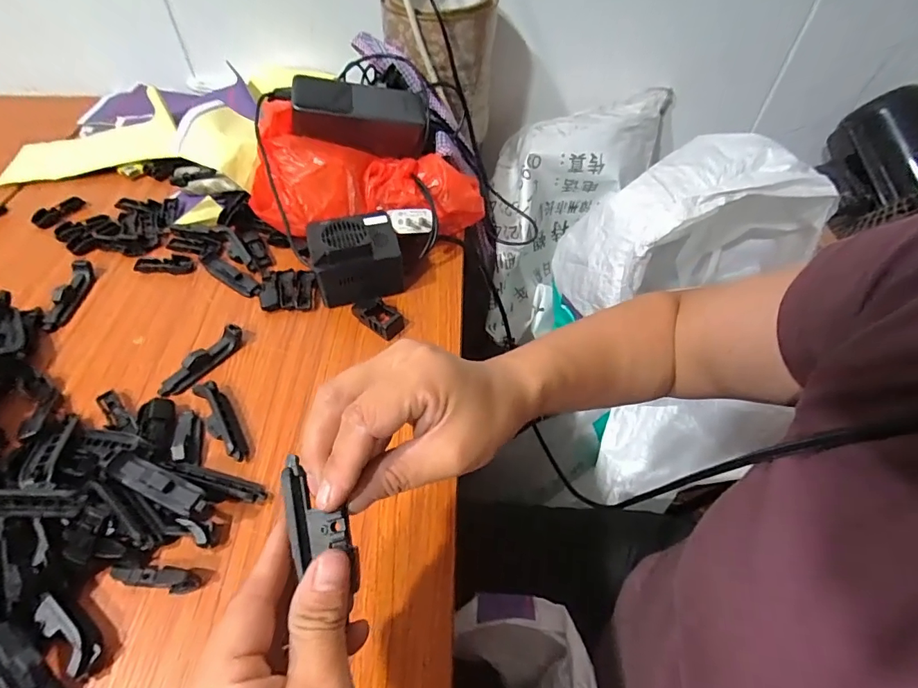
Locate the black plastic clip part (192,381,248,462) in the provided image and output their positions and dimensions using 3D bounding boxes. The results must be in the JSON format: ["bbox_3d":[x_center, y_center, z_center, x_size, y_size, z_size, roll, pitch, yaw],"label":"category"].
[{"bbox_3d":[-0.176,0.058,0.348,0.018,0.015,0.072,-26,57,-20],"label":"black plastic clip part"}]

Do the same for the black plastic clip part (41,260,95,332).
[{"bbox_3d":[-0.349,-0.045,0.420,0.013,0.017,0.070,1,52,0],"label":"black plastic clip part"}]

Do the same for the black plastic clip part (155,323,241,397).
[{"bbox_3d":[-0.206,0.015,0.379,0.019,0.016,0.074,33,58,23],"label":"black plastic clip part"}]

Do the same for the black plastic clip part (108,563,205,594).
[{"bbox_3d":[-0.182,0.139,0.281,0.048,0.016,0.012,5,52,3],"label":"black plastic clip part"}]

